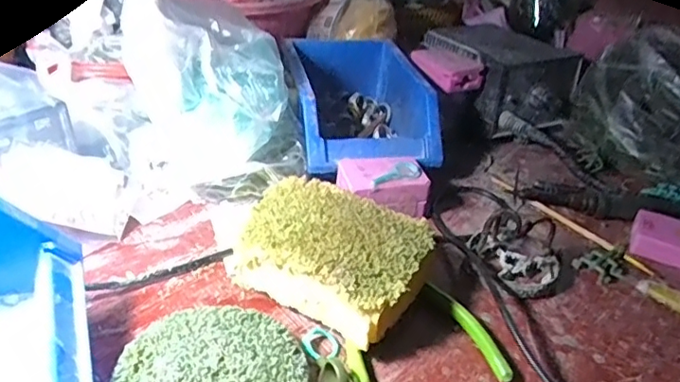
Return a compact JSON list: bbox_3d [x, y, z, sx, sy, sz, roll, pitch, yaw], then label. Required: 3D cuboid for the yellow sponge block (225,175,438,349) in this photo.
[{"bbox_3d":[-0.008,0.043,0.397,0.141,0.052,0.094,24,37,24],"label":"yellow sponge block"}]

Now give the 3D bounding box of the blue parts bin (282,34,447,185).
[{"bbox_3d":[0.012,-0.095,0.571,0.120,0.065,0.222,-2,34,-13],"label":"blue parts bin"}]

